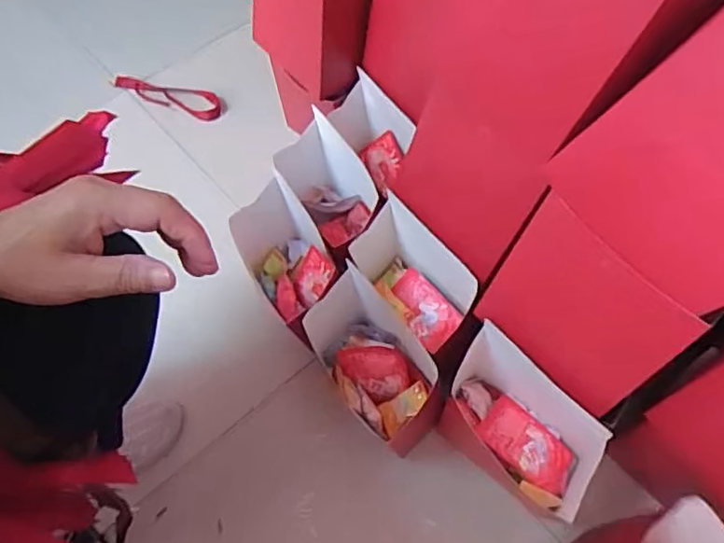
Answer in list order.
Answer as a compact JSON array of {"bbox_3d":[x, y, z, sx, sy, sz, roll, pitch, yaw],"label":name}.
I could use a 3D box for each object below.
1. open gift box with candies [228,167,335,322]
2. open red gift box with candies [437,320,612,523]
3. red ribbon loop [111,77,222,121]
[{"bbox_3d":[-0.100,-0.026,0.714,0.081,0.136,0.122,-30,64,-14],"label":"open gift box with candies"},{"bbox_3d":[0.164,0.156,0.602,0.156,0.190,0.082,35,68,19],"label":"open red gift box with candies"},{"bbox_3d":[-0.328,-0.302,0.980,0.208,0.030,0.049,23,64,14],"label":"red ribbon loop"}]

